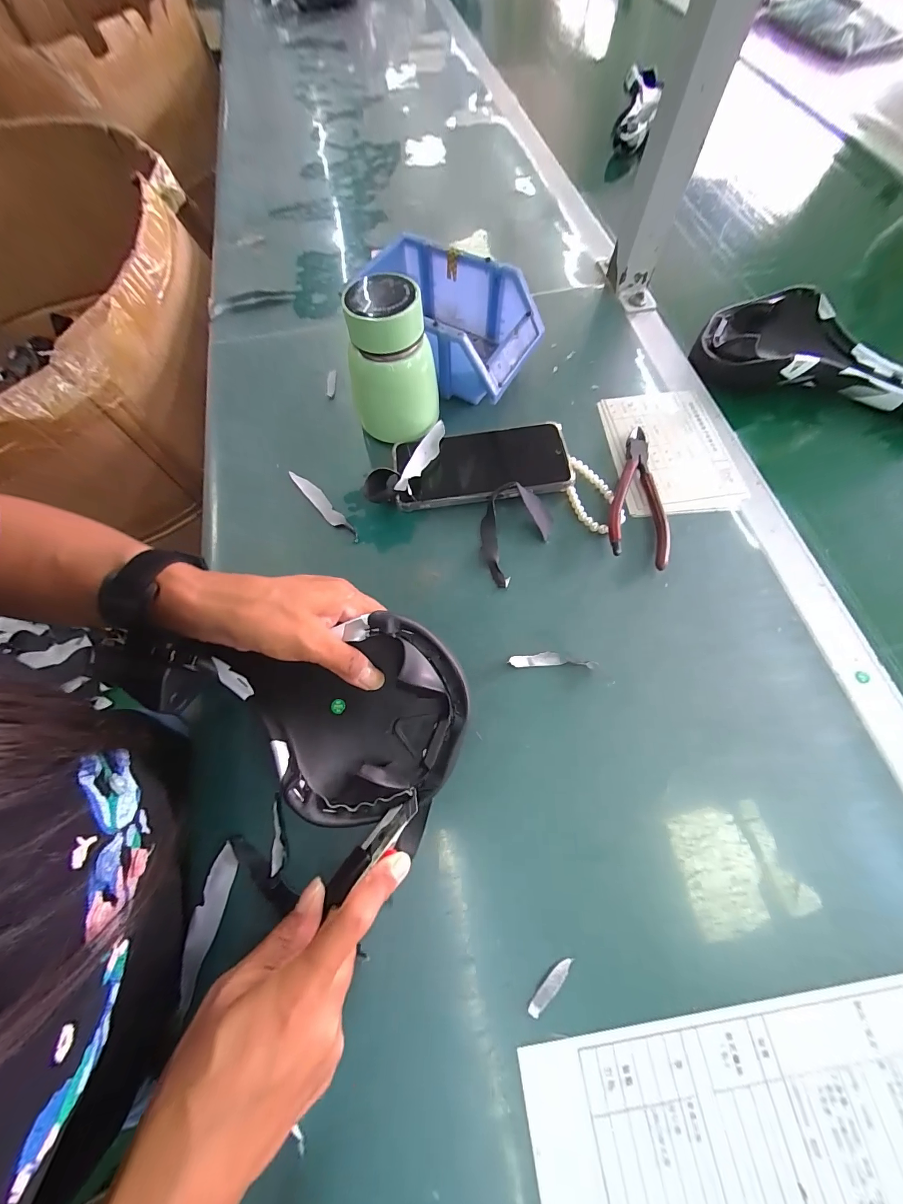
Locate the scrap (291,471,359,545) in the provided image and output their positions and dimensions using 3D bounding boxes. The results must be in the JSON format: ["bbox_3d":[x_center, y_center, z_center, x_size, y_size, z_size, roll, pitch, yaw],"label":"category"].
[{"bbox_3d":[-0.123,-0.093,0.381,0.014,0.004,0.104,-37,72,-14],"label":"scrap"}]

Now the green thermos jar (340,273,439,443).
[{"bbox_3d":[-0.055,-0.217,0.370,0.080,0.124,0.067,-4,67,-2],"label":"green thermos jar"}]

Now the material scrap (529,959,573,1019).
[{"bbox_3d":[0.061,0.236,0.245,0.009,0.005,0.037,35,76,26],"label":"material scrap"}]

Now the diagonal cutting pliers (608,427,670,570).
[{"bbox_3d":[0.178,-0.102,0.374,0.053,0.018,0.151,13,68,5],"label":"diagonal cutting pliers"}]

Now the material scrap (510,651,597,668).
[{"bbox_3d":[0.080,0.046,0.318,0.069,0.007,0.012,1,67,0],"label":"material scrap"}]

